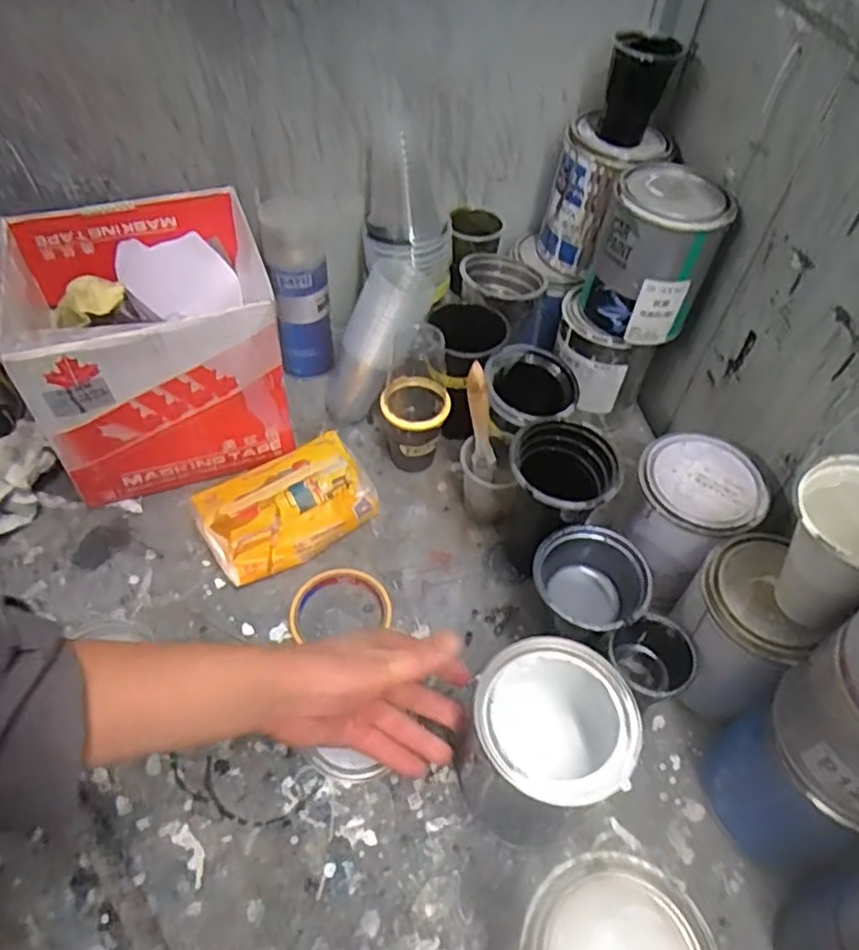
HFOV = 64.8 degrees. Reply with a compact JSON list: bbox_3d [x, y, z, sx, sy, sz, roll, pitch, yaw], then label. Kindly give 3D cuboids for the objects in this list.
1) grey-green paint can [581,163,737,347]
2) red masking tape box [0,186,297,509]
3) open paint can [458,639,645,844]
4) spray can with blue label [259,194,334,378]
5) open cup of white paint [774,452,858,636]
[{"bbox_3d":[0.213,-0.209,0.650,0.107,0.129,0.106,16,53,9],"label":"grey-green paint can"},{"bbox_3d":[-0.272,-0.134,0.685,0.219,0.200,0.221,-12,53,-12],"label":"red masking tape box"},{"bbox_3d":[0.084,0.195,0.500,0.114,0.131,0.119,37,58,23],"label":"open paint can"},{"bbox_3d":[-0.143,-0.197,0.746,0.060,0.197,0.056,-8,53,-9],"label":"spray can with blue label"},{"bbox_3d":[0.276,0.055,0.459,0.082,0.114,0.085,2,52,-2],"label":"open cup of white paint"}]

